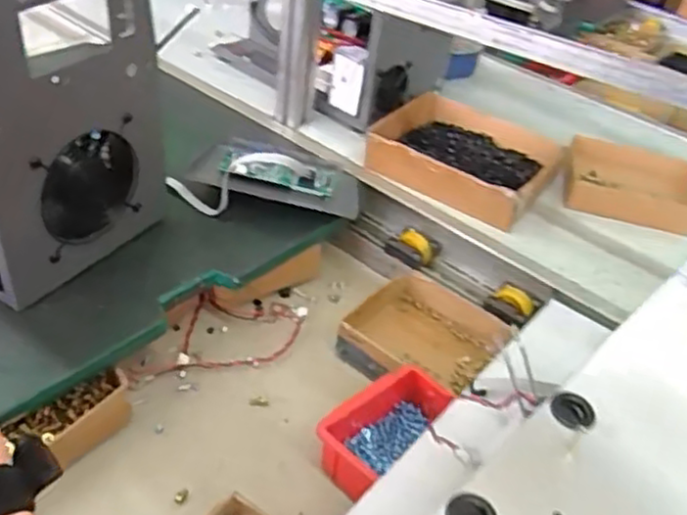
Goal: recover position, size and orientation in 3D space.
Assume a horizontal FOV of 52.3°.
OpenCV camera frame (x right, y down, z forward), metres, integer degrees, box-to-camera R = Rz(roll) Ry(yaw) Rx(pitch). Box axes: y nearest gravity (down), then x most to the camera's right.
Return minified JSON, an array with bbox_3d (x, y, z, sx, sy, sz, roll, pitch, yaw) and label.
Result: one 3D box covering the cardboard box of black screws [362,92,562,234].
[{"bbox_3d":[0.163,-0.140,0.950,0.230,0.051,0.198,26,42,21],"label":"cardboard box of black screws"}]

